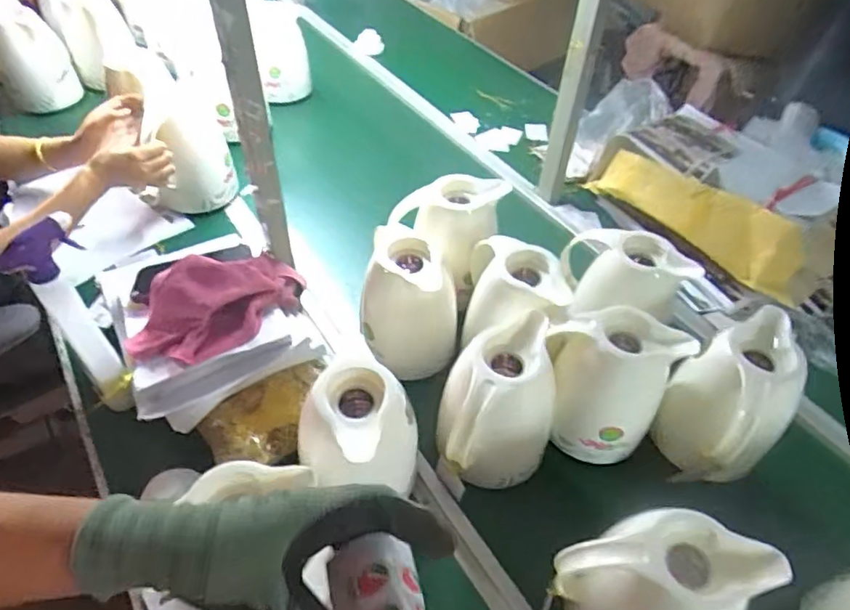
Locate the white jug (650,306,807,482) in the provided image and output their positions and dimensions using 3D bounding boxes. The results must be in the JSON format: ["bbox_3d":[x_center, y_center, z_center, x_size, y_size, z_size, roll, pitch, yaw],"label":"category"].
[{"bbox_3d":[0.379,0.121,0.705,0.144,0.175,0.124,-15,51,-18],"label":"white jug"}]

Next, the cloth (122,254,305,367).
[{"bbox_3d":[-0.260,0.002,0.724,0.237,0.087,0.131,-23,54,-24],"label":"cloth"}]

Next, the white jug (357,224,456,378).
[{"bbox_3d":[-0.022,0.000,0.823,0.134,0.195,0.120,-3,48,-8],"label":"white jug"}]

